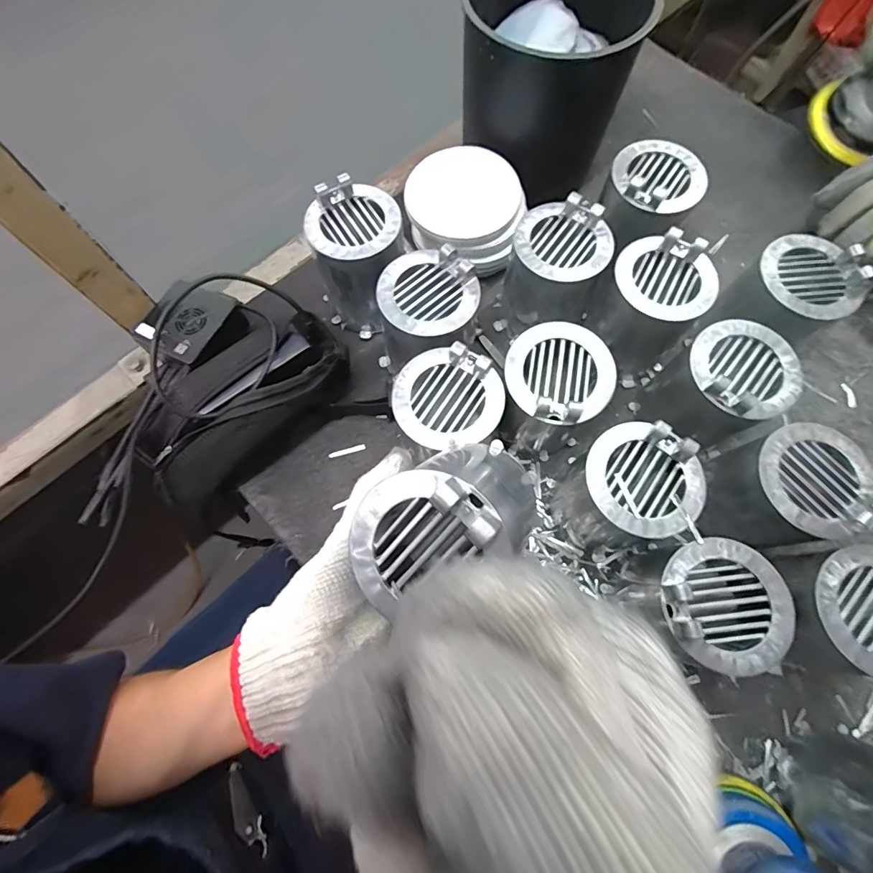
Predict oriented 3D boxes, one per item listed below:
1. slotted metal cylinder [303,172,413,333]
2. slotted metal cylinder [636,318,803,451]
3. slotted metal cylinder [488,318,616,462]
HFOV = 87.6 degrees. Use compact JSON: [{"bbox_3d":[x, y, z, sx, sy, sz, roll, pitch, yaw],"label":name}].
[{"bbox_3d":[-0.075,-0.168,0.453,0.090,0.106,0.107,0,71,0],"label":"slotted metal cylinder"},{"bbox_3d":[0.249,-0.038,0.418,0.086,0.119,0.088,-42,75,-13],"label":"slotted metal cylinder"},{"bbox_3d":[0.100,-0.037,0.409,0.080,0.115,0.087,0,71,0],"label":"slotted metal cylinder"}]

